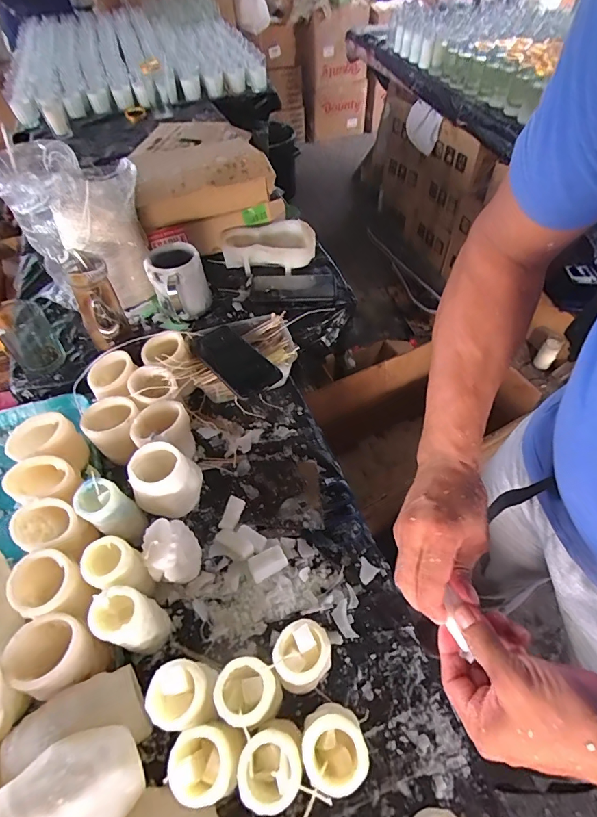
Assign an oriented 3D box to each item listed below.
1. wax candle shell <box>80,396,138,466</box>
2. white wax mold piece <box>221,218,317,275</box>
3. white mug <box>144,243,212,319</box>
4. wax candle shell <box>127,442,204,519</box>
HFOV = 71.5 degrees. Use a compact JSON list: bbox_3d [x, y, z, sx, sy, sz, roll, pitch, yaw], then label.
[{"bbox_3d":[-0.258,0.033,0.596,0.070,0.077,0.059,-16,54,-11],"label":"wax candle shell"},{"bbox_3d":[-0.058,-0.314,0.813,0.170,0.052,0.126,-20,55,-14],"label":"white wax mold piece"},{"bbox_3d":[-0.203,-0.212,0.709,0.086,0.101,0.113,-18,54,-13],"label":"white mug"},{"bbox_3d":[-0.165,0.093,0.529,0.079,0.091,0.061,-8,53,-5],"label":"wax candle shell"}]

